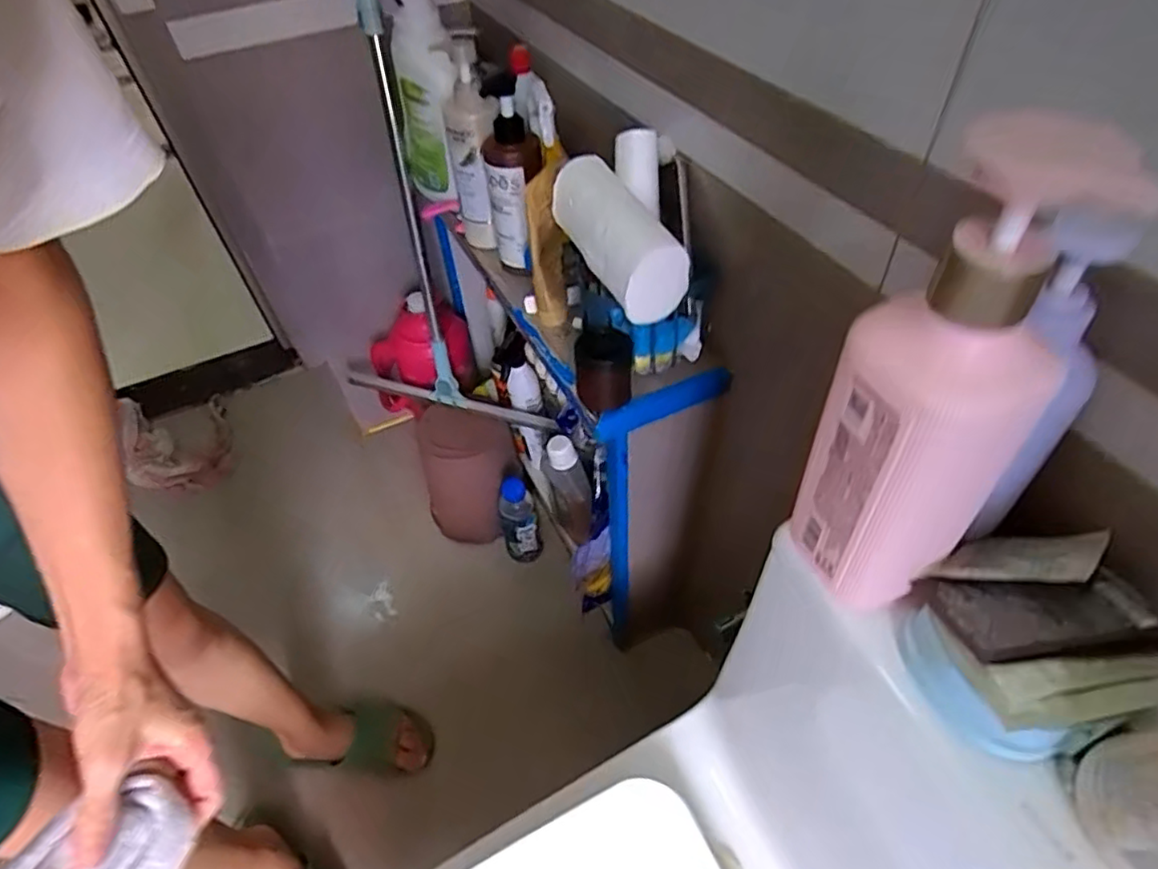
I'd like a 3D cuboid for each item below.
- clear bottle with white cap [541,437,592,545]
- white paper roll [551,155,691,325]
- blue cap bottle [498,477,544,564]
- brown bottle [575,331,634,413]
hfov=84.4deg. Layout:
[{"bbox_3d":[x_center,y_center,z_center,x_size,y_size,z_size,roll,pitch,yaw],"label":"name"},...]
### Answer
[{"bbox_3d":[-0.018,0.103,1.101,0.069,0.235,0.068,-7,49,-1],"label":"clear bottle with white cap"},{"bbox_3d":[0.033,-0.189,0.614,0.058,0.073,0.184,-20,50,-12],"label":"white paper roll"},{"bbox_3d":[-0.114,0.166,1.206,0.067,0.224,0.054,-17,50,-10],"label":"blue cap bottle"},{"bbox_3d":[0.026,-0.068,0.663,0.060,0.077,0.059,-7,49,-1],"label":"brown bottle"}]

